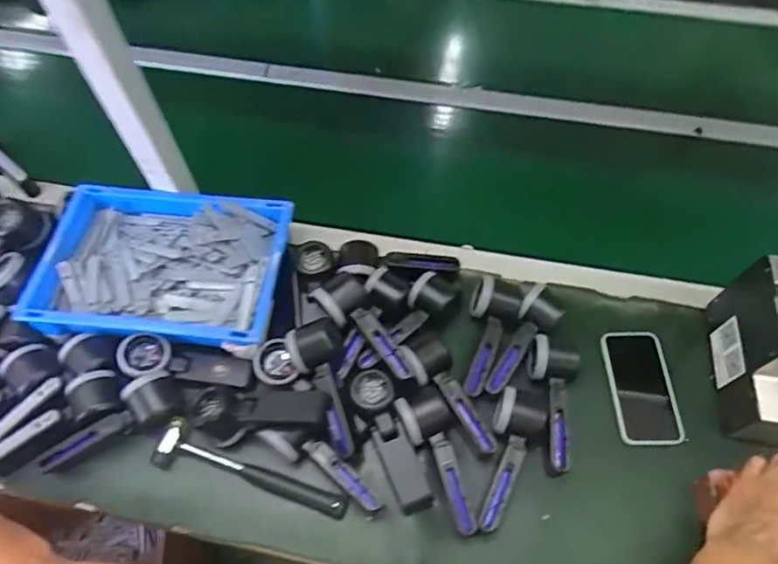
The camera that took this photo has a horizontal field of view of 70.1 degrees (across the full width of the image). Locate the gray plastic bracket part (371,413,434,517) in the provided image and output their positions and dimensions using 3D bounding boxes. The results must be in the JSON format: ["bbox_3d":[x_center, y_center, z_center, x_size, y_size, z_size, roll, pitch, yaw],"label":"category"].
[{"bbox_3d":[0.013,0.212,0.648,0.037,0.023,0.115,-21,75,-12],"label":"gray plastic bracket part"}]

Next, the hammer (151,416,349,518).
[{"bbox_3d":[-0.162,0.228,0.652,0.236,0.034,0.053,17,60,10],"label":"hammer"}]

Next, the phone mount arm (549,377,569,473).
[{"bbox_3d":[0.199,0.168,0.655,0.022,0.023,0.110,4,73,2],"label":"phone mount arm"}]

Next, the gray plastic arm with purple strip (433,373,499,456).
[{"bbox_3d":[0.092,0.157,0.664,0.024,0.009,0.108,-30,75,-17],"label":"gray plastic arm with purple strip"}]

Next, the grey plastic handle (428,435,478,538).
[{"bbox_3d":[0.072,0.233,0.633,0.024,0.048,0.107,-14,60,-8],"label":"grey plastic handle"}]

